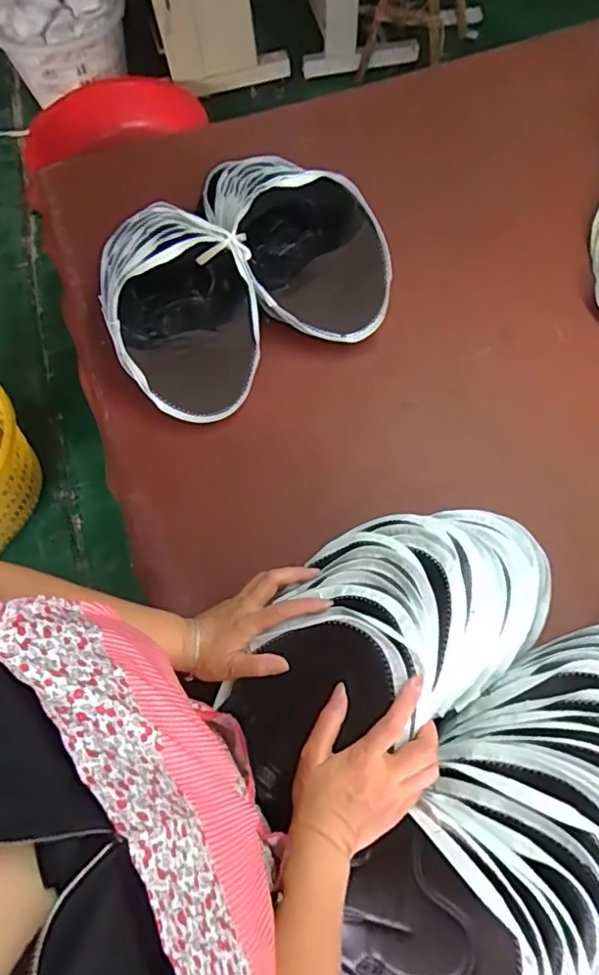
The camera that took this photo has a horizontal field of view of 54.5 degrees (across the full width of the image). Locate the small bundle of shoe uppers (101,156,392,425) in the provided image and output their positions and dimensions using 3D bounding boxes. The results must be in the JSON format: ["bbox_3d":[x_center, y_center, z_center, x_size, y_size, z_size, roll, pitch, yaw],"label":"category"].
[{"bbox_3d":[-0.086,-0.308,0.851,0.406,0.126,0.302,-29,69,-9],"label":"small bundle of shoe uppers"}]

